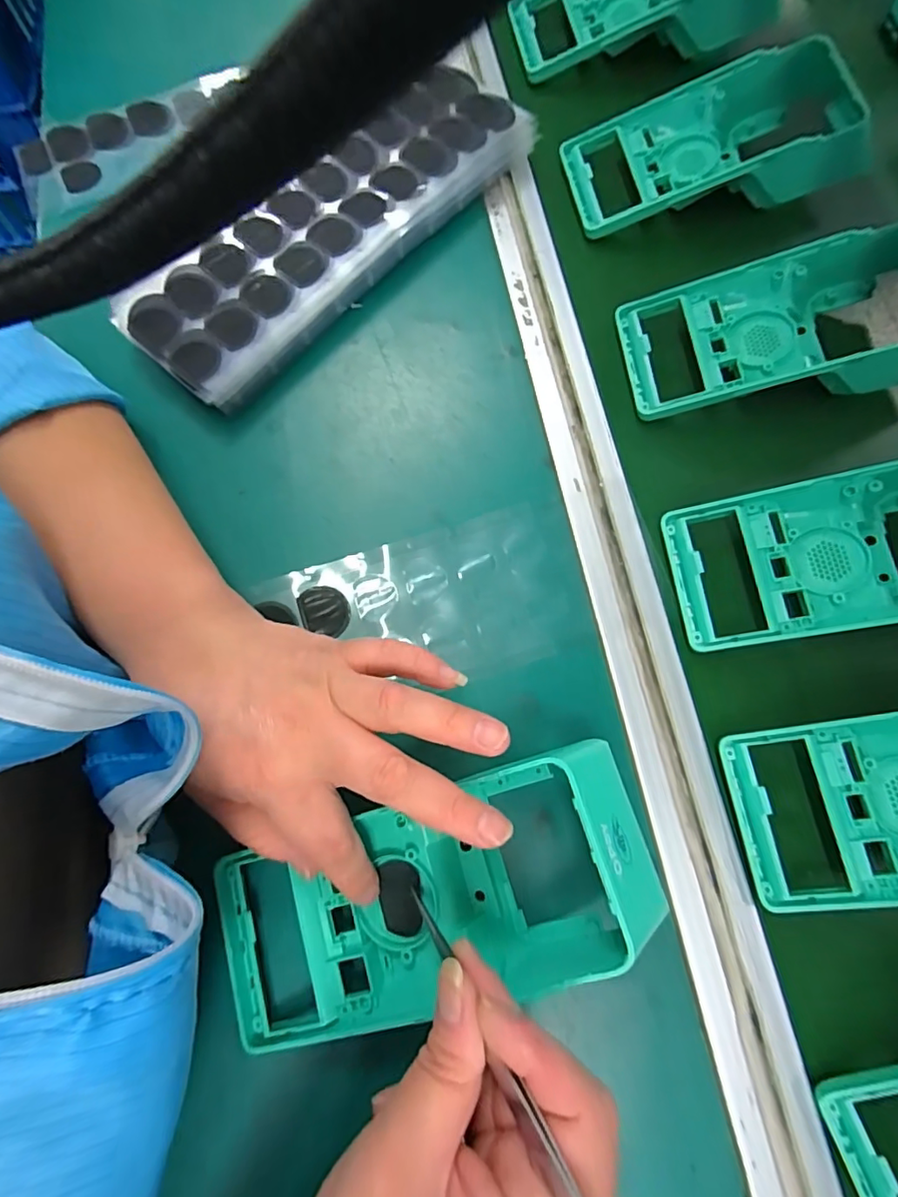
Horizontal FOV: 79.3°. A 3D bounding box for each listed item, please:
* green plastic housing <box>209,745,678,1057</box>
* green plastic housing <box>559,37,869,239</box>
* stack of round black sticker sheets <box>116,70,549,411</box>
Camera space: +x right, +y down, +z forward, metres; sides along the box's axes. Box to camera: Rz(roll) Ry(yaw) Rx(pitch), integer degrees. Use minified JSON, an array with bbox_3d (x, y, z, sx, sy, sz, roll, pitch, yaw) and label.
[{"bbox_3d":[-0.007,0.133,0.236,0.189,0.052,0.088,-22,75,5],"label":"green plastic housing"},{"bbox_3d":[0.171,-0.296,0.353,0.176,0.056,0.089,-9,74,-4],"label":"green plastic housing"},{"bbox_3d":[-0.071,-0.236,0.345,0.087,0.034,0.280,41,77,10],"label":"stack of round black sticker sheets"}]

